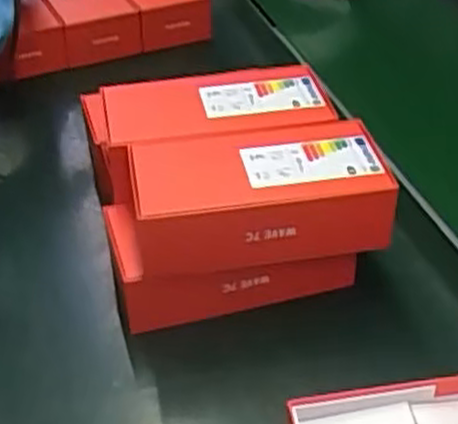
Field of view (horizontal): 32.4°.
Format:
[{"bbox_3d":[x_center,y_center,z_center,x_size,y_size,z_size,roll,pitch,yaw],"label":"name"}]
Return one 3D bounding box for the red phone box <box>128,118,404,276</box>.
[{"bbox_3d":[0.021,-0.011,0.580,0.180,0.063,0.095,-7,36,-8],"label":"red phone box"}]

